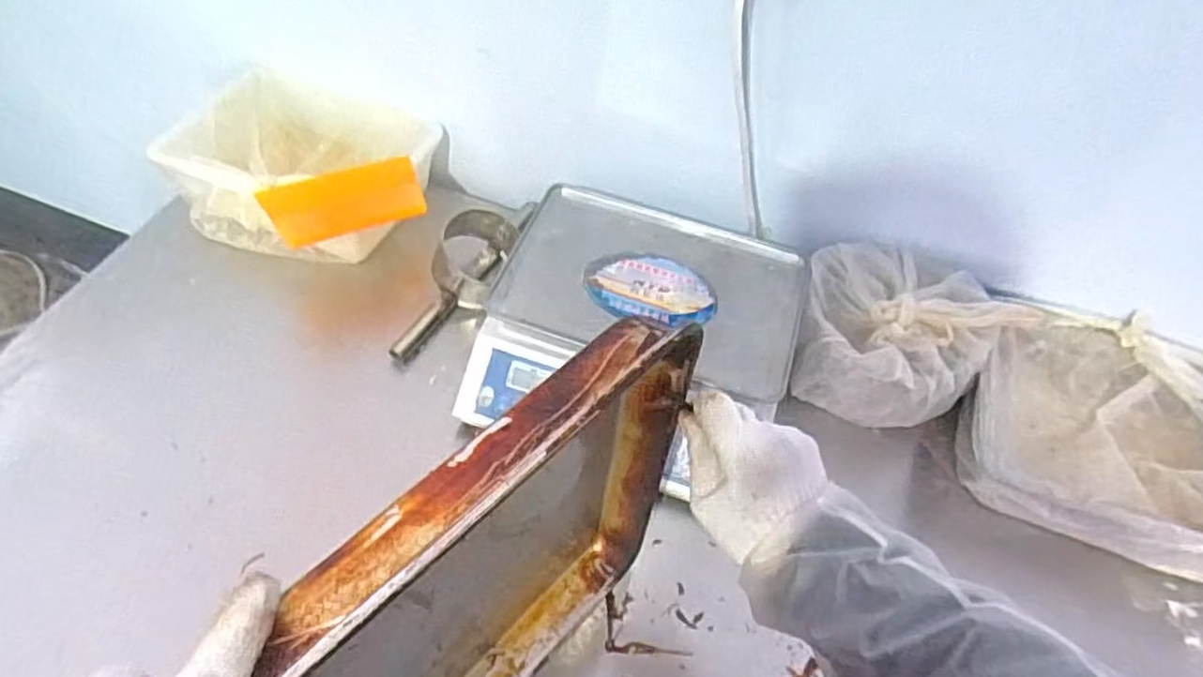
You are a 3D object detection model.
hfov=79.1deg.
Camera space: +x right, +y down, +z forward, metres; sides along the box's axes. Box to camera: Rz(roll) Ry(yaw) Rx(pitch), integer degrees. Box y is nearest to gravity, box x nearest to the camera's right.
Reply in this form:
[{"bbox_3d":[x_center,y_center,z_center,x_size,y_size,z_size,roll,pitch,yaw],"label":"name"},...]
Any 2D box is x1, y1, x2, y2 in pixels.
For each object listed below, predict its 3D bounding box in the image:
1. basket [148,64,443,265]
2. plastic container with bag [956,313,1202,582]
[{"bbox_3d":[-0.400,-0.229,0.998,0.292,0.126,0.251,18,52,8],"label":"basket"},{"bbox_3d":[0.579,0.117,0.820,0.333,0.109,0.273,19,53,8],"label":"plastic container with bag"}]

